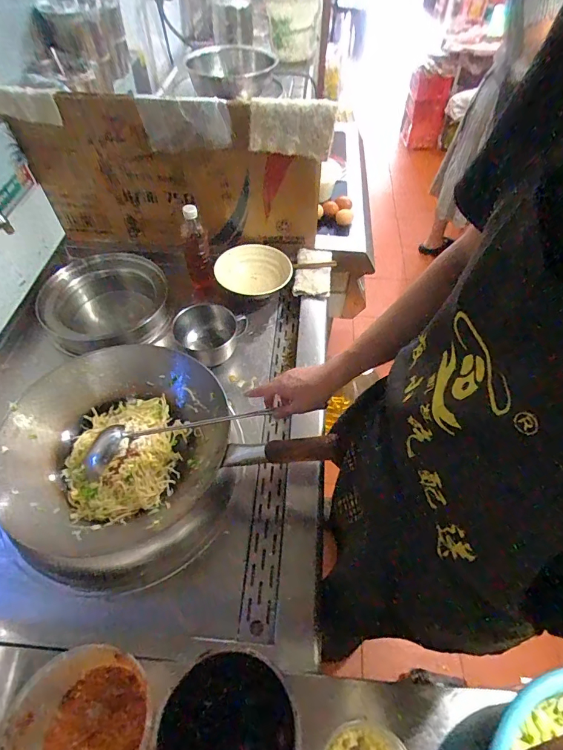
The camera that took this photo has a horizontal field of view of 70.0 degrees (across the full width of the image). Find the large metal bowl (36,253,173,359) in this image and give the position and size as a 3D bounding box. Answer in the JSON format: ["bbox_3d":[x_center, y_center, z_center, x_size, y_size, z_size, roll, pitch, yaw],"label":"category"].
[{"bbox_3d":[-0.465,-0.184,1.096,0.321,0.129,0.298,0,53,0],"label":"large metal bowl"}]

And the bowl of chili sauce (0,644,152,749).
[{"bbox_3d":[-0.258,0.451,0.506,0.150,0.105,0.147,0,53,0],"label":"bowl of chili sauce"}]

